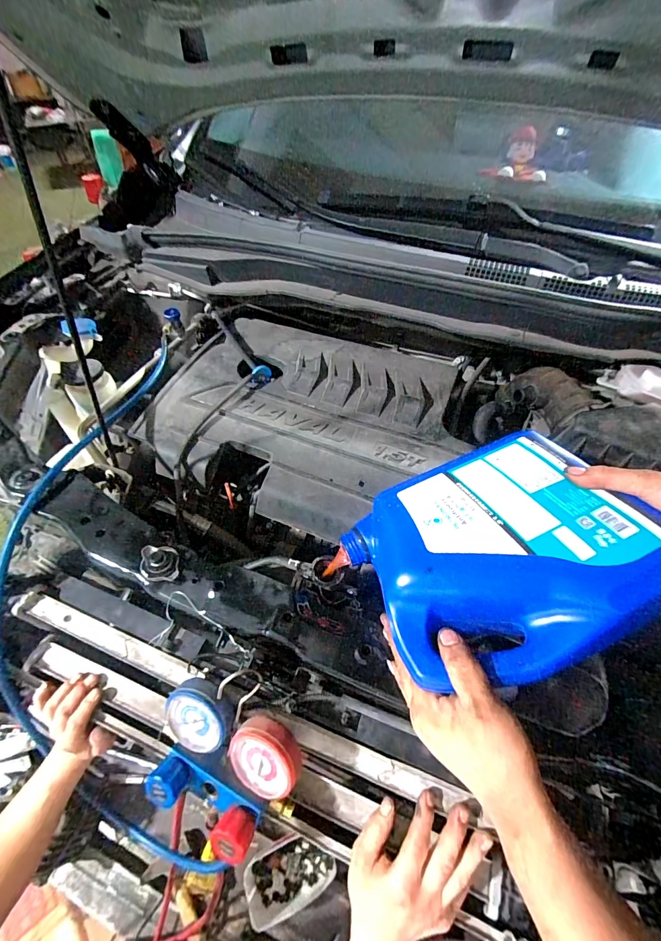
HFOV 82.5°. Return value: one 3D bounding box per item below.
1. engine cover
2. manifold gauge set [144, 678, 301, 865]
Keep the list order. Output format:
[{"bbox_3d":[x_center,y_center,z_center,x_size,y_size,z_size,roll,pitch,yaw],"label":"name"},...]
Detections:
[{"bbox_3d":[-0.039,-0.108,0.691,0.535,0.054,0.421,17,54,11],"label":"engine cover"},{"bbox_3d":[-0.116,0.311,0.395,0.158,0.079,0.115,21,55,14],"label":"manifold gauge set"}]

